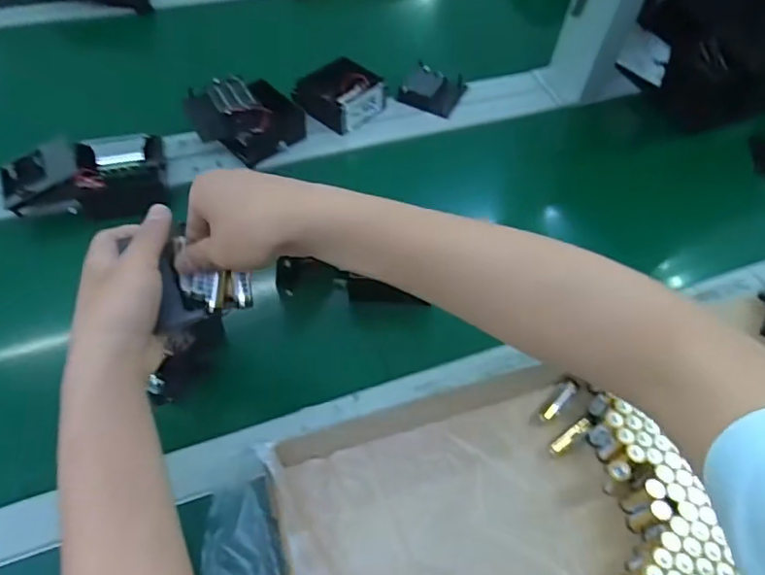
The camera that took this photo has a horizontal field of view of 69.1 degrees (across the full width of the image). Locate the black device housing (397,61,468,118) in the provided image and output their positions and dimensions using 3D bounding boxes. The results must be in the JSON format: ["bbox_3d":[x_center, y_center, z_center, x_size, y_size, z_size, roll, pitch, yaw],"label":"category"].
[{"bbox_3d":[0.069,-0.266,0.743,0.072,0.026,0.092,23,54,11],"label":"black device housing"}]

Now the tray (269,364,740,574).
[{"bbox_3d":[0.086,0.187,0.398,0.295,0.061,0.268,-13,55,-13],"label":"tray"}]

